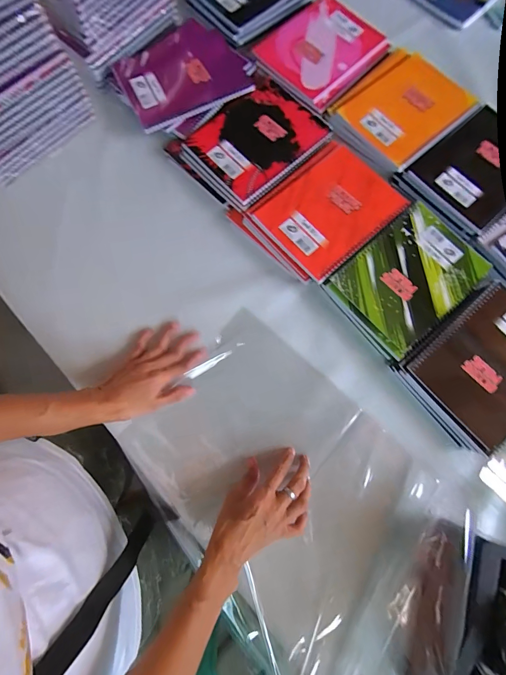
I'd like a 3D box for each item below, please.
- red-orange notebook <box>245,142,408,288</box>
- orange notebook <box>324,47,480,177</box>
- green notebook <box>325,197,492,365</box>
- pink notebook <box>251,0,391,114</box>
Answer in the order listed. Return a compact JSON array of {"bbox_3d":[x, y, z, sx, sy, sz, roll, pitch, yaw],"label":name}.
[{"bbox_3d":[0.119,-0.203,0.512,0.201,0.009,0.163,-42,81,-10],"label":"red-orange notebook"},{"bbox_3d":[0.252,-0.396,0.564,0.171,0.014,0.218,44,79,9],"label":"orange notebook"},{"bbox_3d":[0.234,-0.092,0.492,0.216,0.008,0.150,-40,81,-10],"label":"green notebook"},{"bbox_3d":[0.121,-0.507,0.577,0.171,0.021,0.210,39,79,8],"label":"pink notebook"}]

